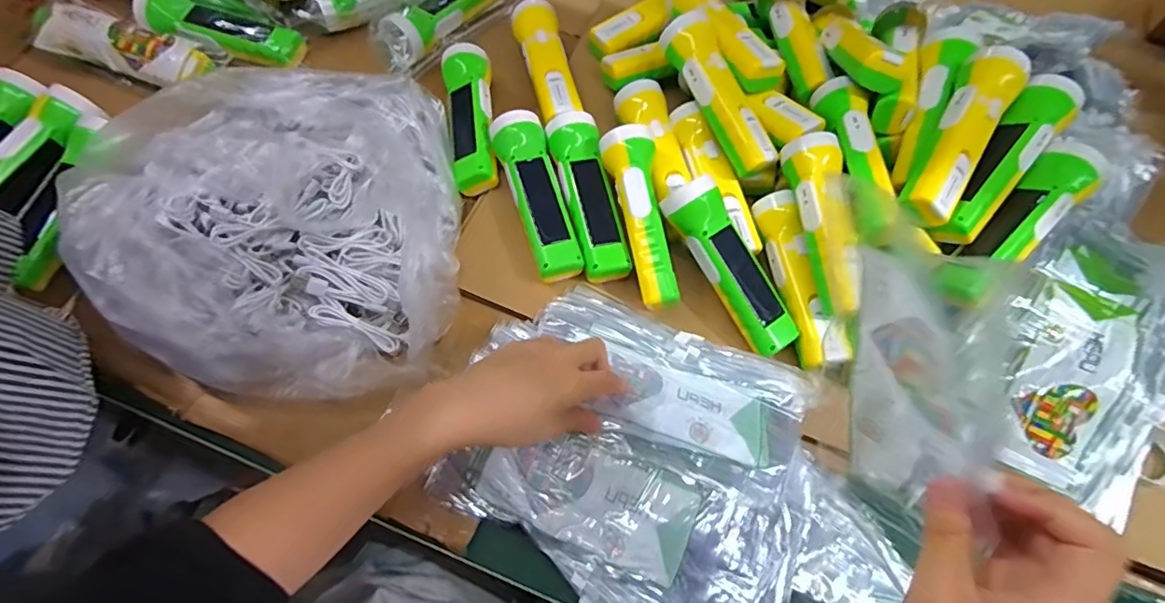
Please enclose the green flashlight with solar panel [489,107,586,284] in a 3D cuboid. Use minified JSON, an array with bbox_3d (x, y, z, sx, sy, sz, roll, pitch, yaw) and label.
[{"bbox_3d":[-0.043,-0.100,0.496,0.049,0.043,0.169,-15,66,-11],"label":"green flashlight with solar panel"}]

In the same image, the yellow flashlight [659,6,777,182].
[{"bbox_3d":[0.127,-0.199,0.516,0.049,0.043,0.173,-22,80,-14],"label":"yellow flashlight"}]

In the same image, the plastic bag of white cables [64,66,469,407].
[{"bbox_3d":[-0.262,-0.072,0.449,0.290,0.086,0.290,-3,64,-5],"label":"plastic bag of white cables"}]

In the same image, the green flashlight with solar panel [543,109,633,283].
[{"bbox_3d":[0.001,-0.107,0.510,0.052,0.042,0.186,-9,65,-8],"label":"green flashlight with solar panel"}]

